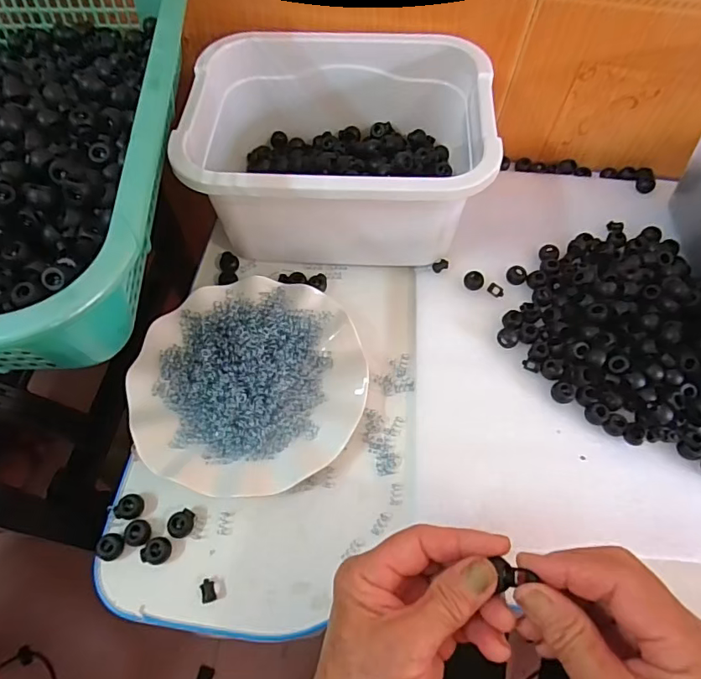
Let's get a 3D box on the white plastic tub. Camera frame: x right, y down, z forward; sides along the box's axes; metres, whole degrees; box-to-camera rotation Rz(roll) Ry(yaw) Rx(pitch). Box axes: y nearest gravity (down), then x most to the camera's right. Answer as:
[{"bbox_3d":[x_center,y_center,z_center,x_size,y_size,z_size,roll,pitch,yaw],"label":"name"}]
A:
[{"bbox_3d":[-0.011,-0.164,0.447,0.248,0.122,0.190,4,61,0],"label":"white plastic tub"}]

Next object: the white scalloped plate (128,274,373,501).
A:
[{"bbox_3d":[-0.081,0.030,0.397,0.179,0.035,0.177,1,61,-2],"label":"white scalloped plate"}]

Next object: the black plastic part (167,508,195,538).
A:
[{"bbox_3d":[-0.121,0.131,0.354,0.015,0.011,0.020,10,61,3],"label":"black plastic part"}]

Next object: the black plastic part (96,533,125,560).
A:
[{"bbox_3d":[-0.168,0.145,0.345,0.015,0.011,0.018,13,62,5],"label":"black plastic part"}]

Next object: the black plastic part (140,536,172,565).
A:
[{"bbox_3d":[-0.135,0.148,0.345,0.018,0.011,0.017,1,61,-2],"label":"black plastic part"}]

